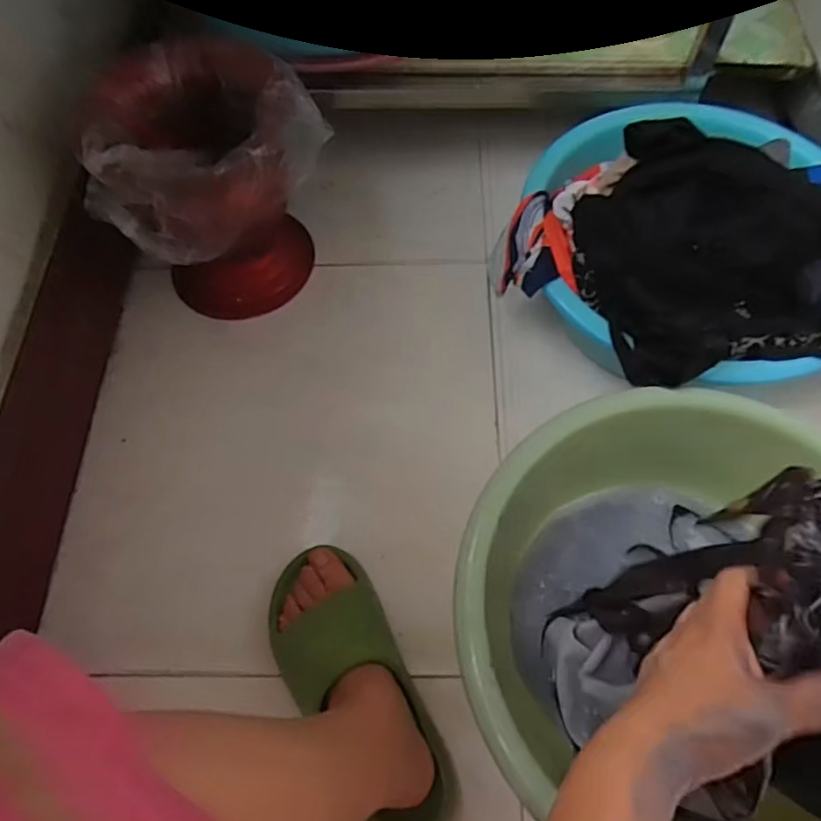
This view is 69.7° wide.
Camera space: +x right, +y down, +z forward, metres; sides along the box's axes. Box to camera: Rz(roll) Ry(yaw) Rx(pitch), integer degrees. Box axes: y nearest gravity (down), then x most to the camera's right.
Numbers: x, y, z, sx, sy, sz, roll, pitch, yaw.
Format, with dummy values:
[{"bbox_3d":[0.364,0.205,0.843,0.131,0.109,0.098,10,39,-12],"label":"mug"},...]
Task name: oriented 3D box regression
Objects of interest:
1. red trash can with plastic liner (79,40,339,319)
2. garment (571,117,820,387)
[{"bbox_3d":[-0.225,-0.263,0.688,0.236,0.225,0.214,-29,66,-10],"label":"red trash can with plastic liner"},{"bbox_3d":[0.296,-0.162,0.543,0.235,0.105,0.227,-9,64,-1],"label":"garment"}]

